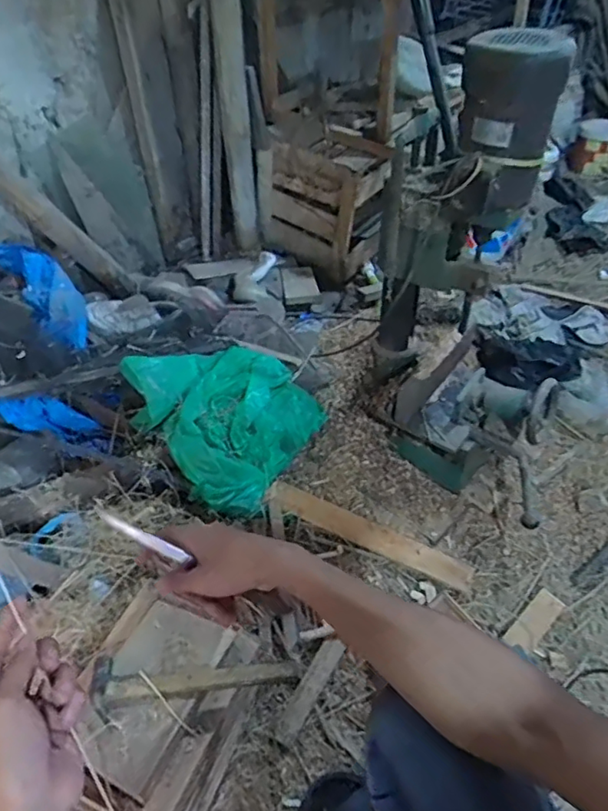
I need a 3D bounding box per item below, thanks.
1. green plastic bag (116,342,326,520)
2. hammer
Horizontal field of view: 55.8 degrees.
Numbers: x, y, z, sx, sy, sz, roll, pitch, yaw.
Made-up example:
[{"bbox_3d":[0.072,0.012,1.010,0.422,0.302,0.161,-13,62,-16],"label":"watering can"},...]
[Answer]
[{"bbox_3d":[-0.137,0.012,1.126,0.287,0.201,0.310,33,54,30],"label":"green plastic bag"},{"bbox_3d":[-0.134,0.329,0.709,0.245,0.031,0.073,-9,45,-7],"label":"hammer"}]

